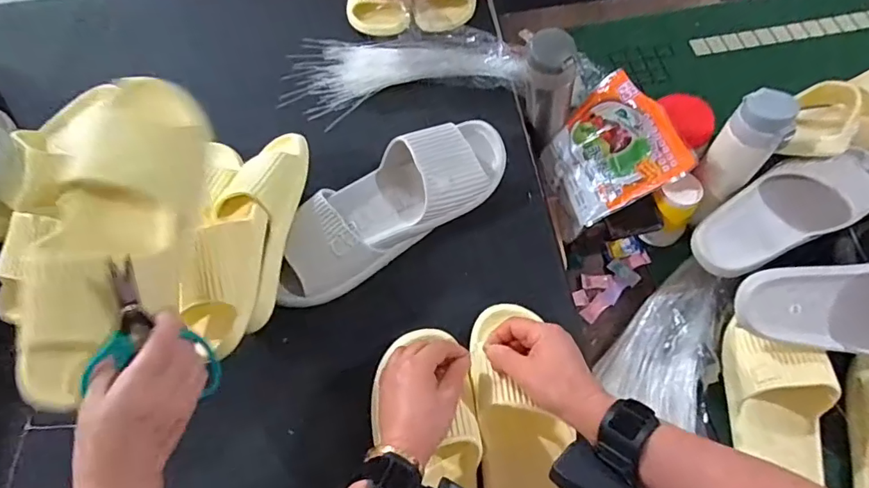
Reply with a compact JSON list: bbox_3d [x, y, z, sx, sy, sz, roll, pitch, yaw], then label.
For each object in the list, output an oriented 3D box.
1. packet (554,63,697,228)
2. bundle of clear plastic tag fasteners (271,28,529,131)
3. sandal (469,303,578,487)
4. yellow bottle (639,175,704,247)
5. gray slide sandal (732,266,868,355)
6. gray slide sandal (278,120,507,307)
[{"bbox_3d":[0.241,-0.134,0.699,0.161,0.022,0.174,-36,64,31],"label":"packet"},{"bbox_3d":[-0.052,-0.259,0.750,0.363,0.061,0.161,7,63,6],"label":"bundle of clear plastic tag fasteners"},{"bbox_3d":[0.086,0.187,0.508,0.090,0.065,0.264,-9,69,-2],"label":"sandal"},{"bbox_3d":[0.334,-0.042,0.718,0.063,0.103,0.061,-7,63,-1],"label":"yellow bottle"},{"bbox_3d":[0.499,0.072,0.585,0.275,0.080,0.109,3,103,13],"label":"gray slide sandal"},{"bbox_3d":[-0.050,-0.050,0.622,0.329,0.078,0.108,-30,65,-13],"label":"gray slide sandal"}]

